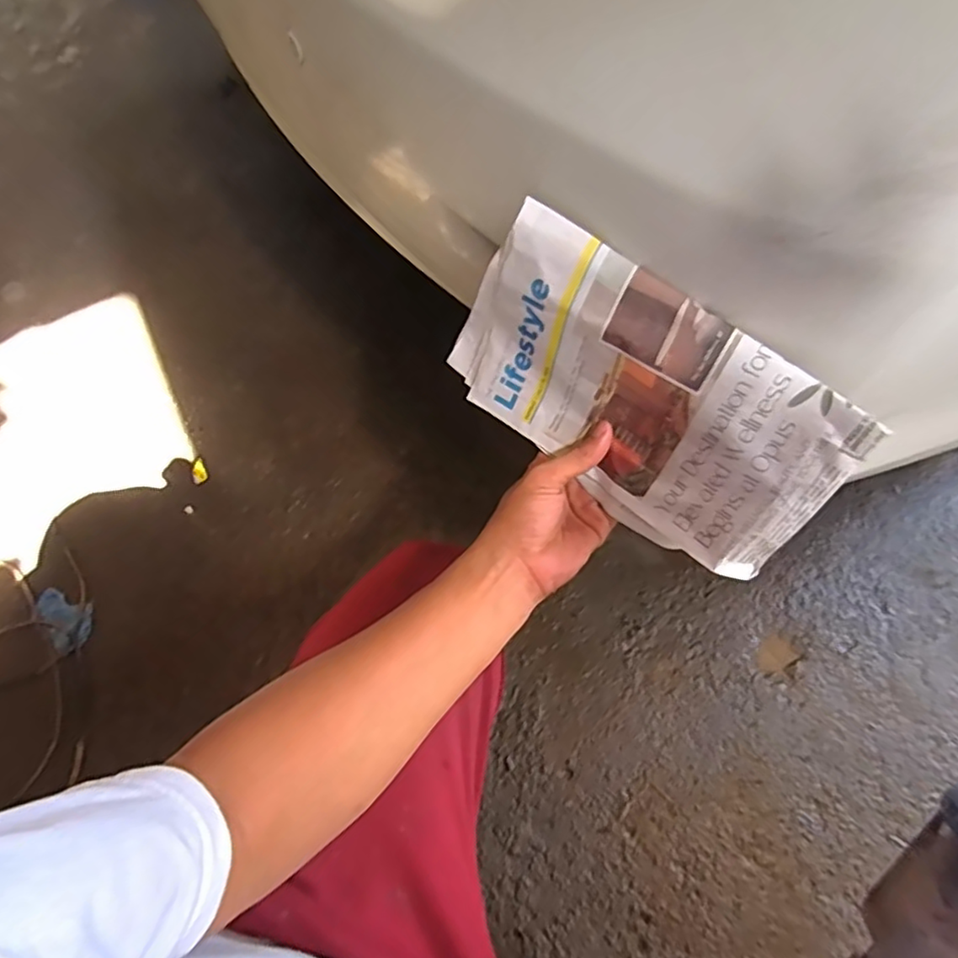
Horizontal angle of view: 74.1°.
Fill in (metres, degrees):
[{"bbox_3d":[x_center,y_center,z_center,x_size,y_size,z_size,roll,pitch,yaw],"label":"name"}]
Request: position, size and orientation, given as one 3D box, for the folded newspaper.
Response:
[{"bbox_3d":[0.108,-0.055,0.452,0.278,0.157,0.025,40,41,13],"label":"folded newspaper"}]

